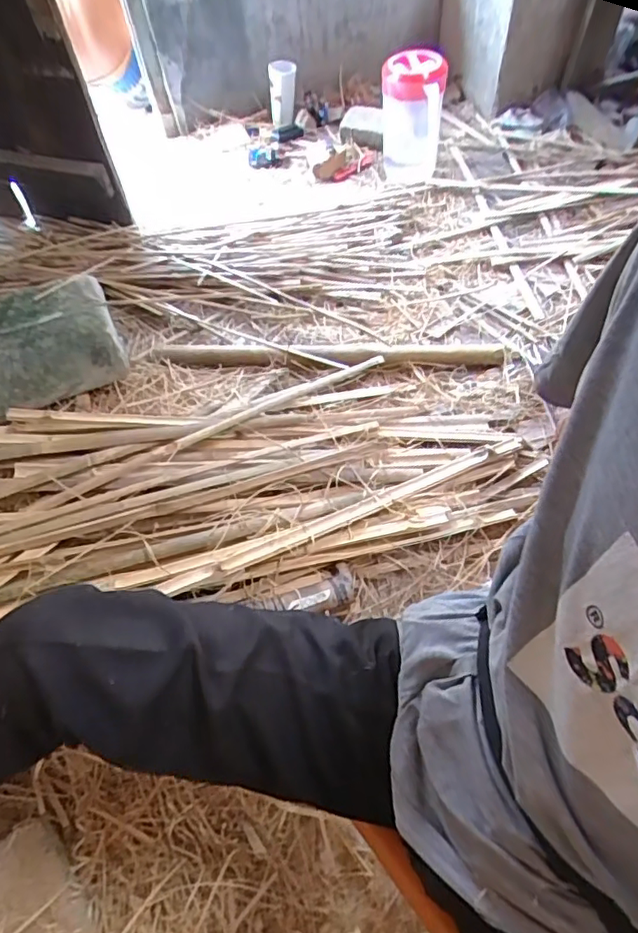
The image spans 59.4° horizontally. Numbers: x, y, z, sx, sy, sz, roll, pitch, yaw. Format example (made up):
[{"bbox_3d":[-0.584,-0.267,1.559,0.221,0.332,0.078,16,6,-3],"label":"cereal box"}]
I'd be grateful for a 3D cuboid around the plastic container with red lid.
[{"bbox_3d":[0.231,-0.872,1.389,0.146,0.260,0.128,6,58,8],"label":"plastic container with red lid"}]

